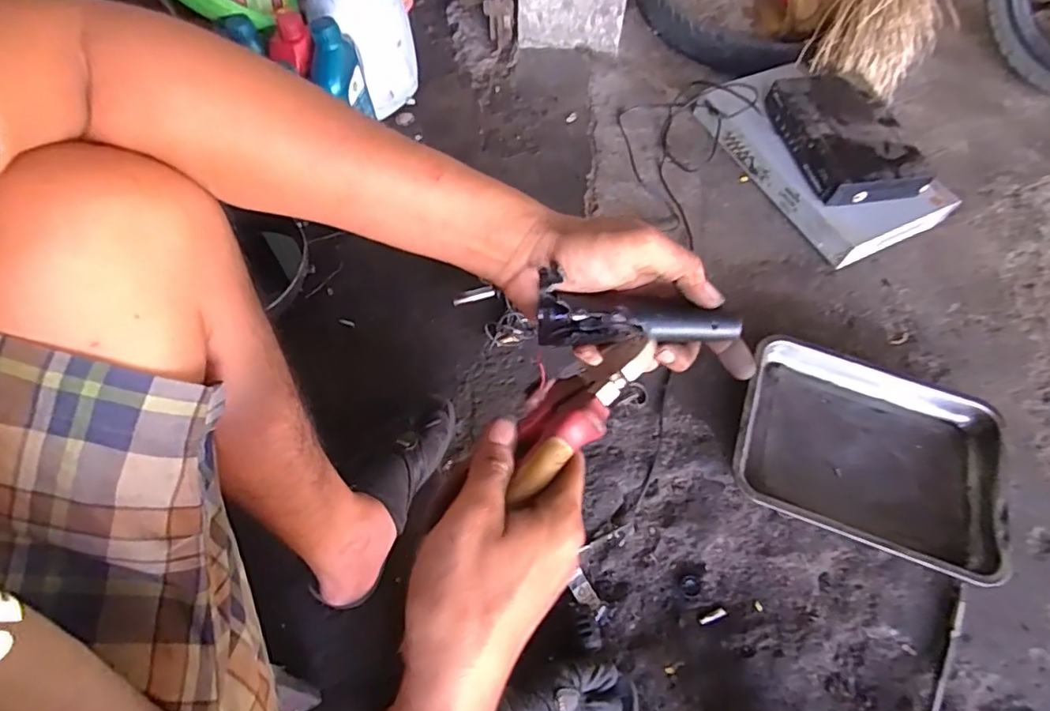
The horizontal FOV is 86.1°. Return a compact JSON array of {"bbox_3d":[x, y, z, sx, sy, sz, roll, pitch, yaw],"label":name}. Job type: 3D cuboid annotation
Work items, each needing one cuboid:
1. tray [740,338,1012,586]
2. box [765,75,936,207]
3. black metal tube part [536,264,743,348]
[{"bbox_3d":[0.474,0.130,0.783,0.349,0.045,0.267,20,63,9],"label":"tray"},{"bbox_3d":[0.560,-0.387,0.989,0.191,0.050,0.273,-12,62,-8],"label":"box"},{"bbox_3d":[0.073,-0.025,0.357,0.126,0.038,0.031,2,61,-1],"label":"black metal tube part"}]

